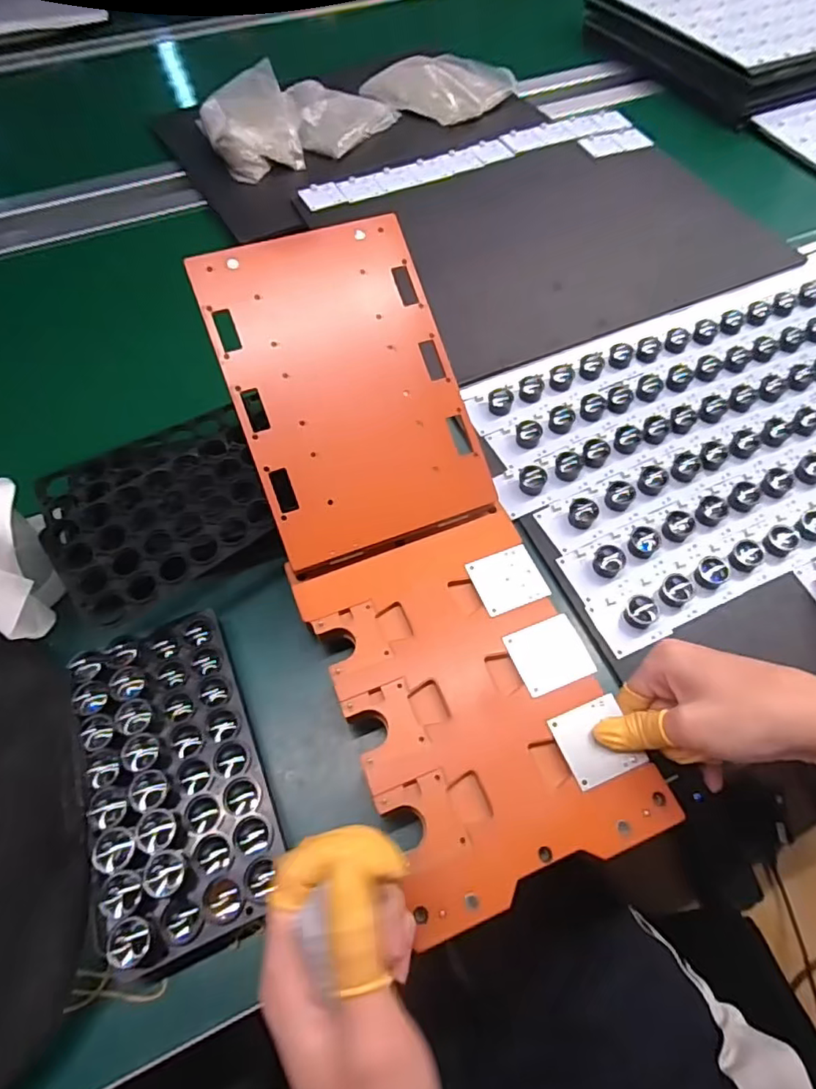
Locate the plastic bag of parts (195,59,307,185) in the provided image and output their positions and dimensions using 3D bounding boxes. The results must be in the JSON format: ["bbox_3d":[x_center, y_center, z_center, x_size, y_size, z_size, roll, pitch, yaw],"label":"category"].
[{"bbox_3d":[-0.209,-0.559,0.745,0.125,0.049,0.173,-10,61,-6],"label":"plastic bag of parts"}]

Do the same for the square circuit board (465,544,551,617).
[{"bbox_3d":[0.072,0.025,0.409,0.047,0.004,0.045,-19,62,-8],"label":"square circuit board"}]

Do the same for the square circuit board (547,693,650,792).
[{"bbox_3d":[0.116,0.121,0.348,0.045,0.004,0.044,-19,62,-11],"label":"square circuit board"}]

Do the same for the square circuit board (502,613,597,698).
[{"bbox_3d":[0.094,0.073,0.378,0.048,0.004,0.045,-19,62,-11],"label":"square circuit board"}]

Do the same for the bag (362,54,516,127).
[{"bbox_3d":[0.044,-0.658,0.805,0.174,0.024,0.169,34,65,18],"label":"bag"}]

